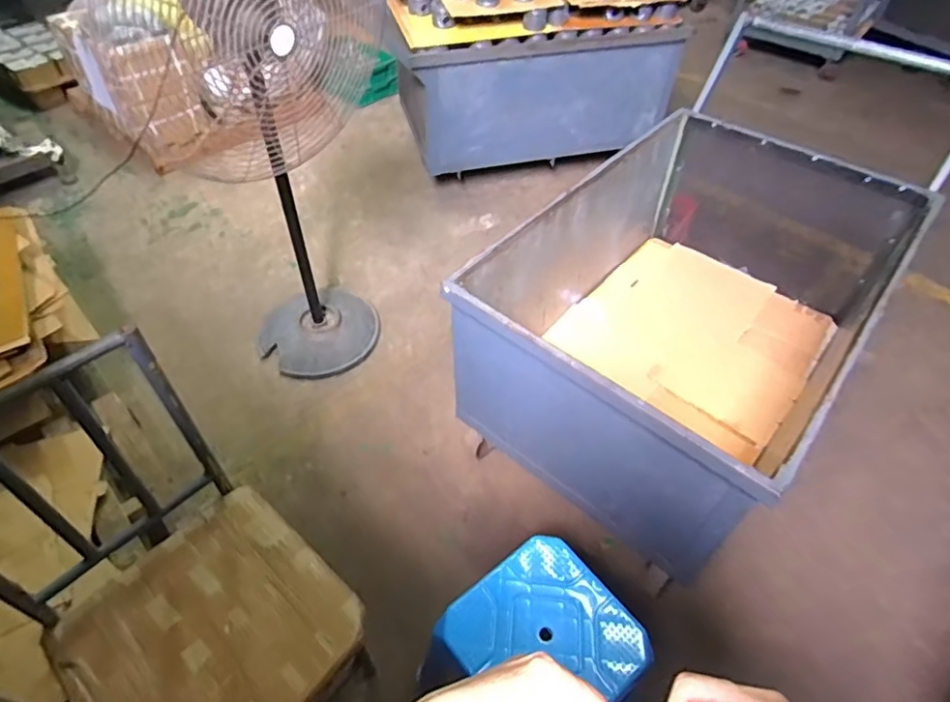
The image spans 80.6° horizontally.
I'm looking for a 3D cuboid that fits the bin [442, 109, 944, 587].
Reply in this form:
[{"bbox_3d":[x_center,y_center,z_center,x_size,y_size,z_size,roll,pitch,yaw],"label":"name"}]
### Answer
[{"bbox_3d":[0.582,-0.073,1.580,0.763,0.611,1.144,35,56,25],"label":"bin"}]

